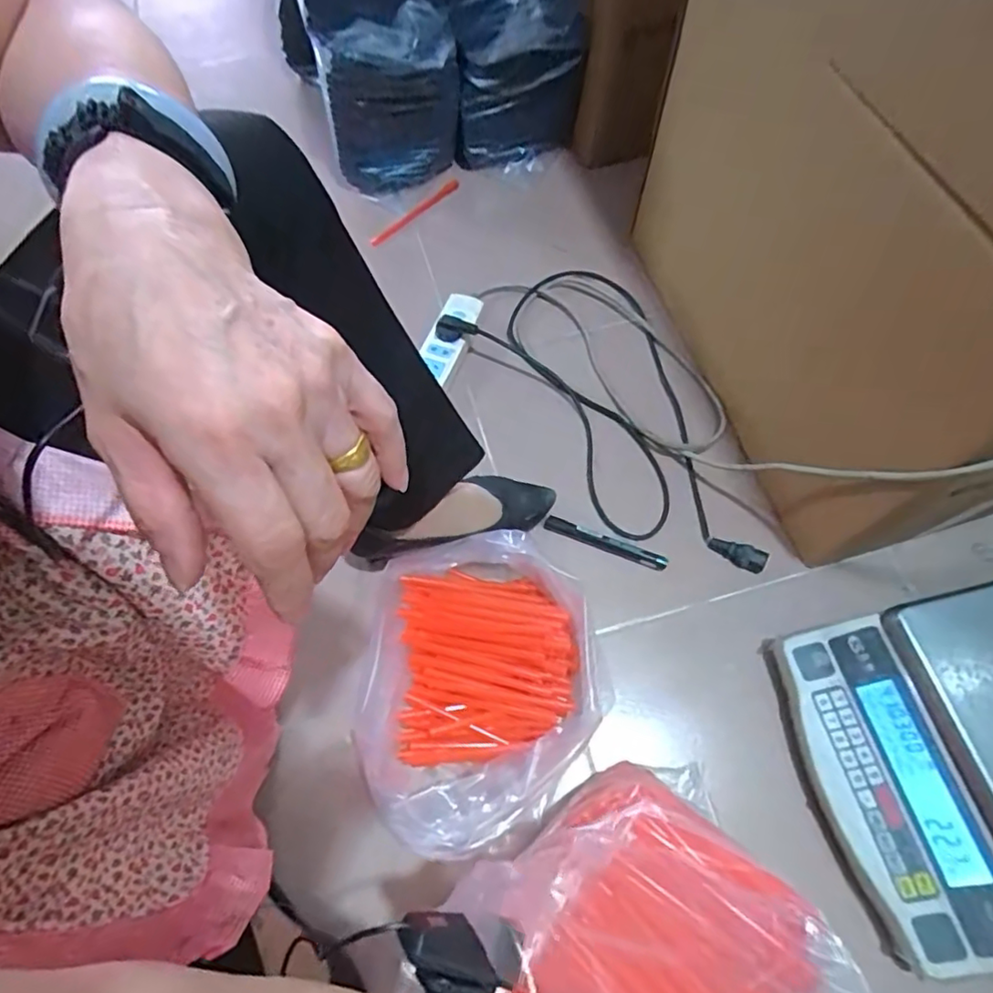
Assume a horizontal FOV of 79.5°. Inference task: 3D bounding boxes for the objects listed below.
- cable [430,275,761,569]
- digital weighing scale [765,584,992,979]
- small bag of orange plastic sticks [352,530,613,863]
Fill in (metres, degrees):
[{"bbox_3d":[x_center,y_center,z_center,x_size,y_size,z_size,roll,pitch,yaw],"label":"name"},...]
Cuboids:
[{"bbox_3d":[0.181,-0.120,0.751,0.261,0.044,0.479,-37,70,-15],"label":"cable"},{"bbox_3d":[0.448,0.235,0.538,0.293,0.116,0.281,-11,65,-4],"label":"digital weighing scale"},{"bbox_3d":[-0.015,0.185,0.590,0.234,0.090,0.285,6,65,4],"label":"small bag of orange plastic sticks"}]

